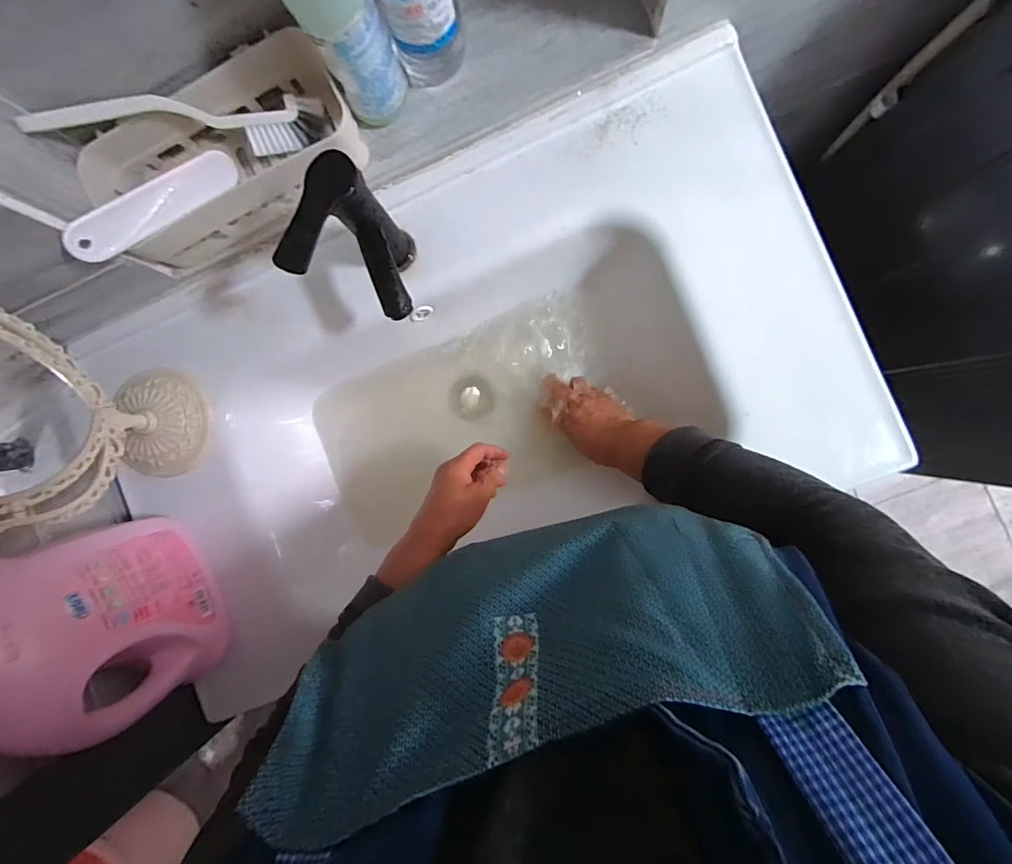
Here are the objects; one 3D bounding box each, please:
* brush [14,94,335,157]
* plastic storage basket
[{"bbox_3d":[-0.306,-0.302,0.438,0.258,0.034,0.043,-6,89,-14],"label":"brush"},{"bbox_3d":[-0.276,-0.272,0.454,0.266,0.067,0.126,-24,87,6],"label":"plastic storage basket"}]

